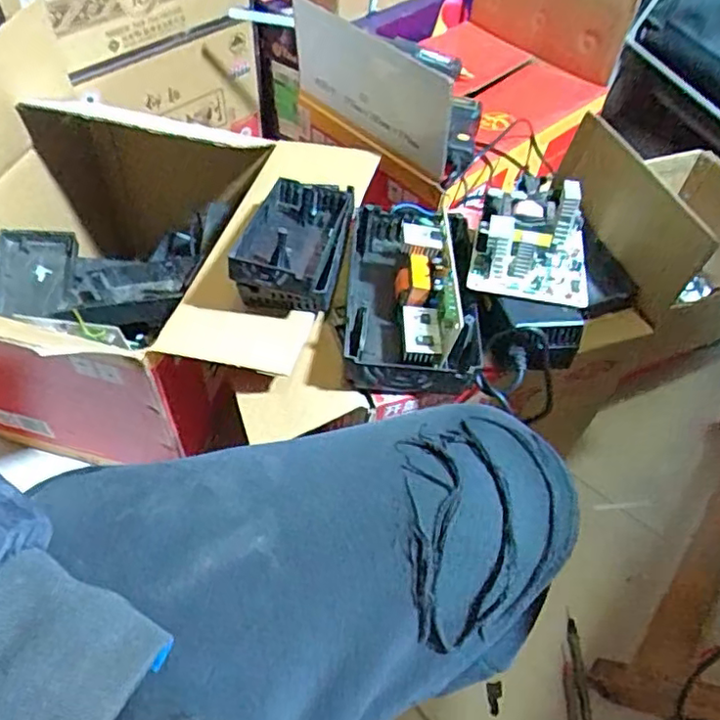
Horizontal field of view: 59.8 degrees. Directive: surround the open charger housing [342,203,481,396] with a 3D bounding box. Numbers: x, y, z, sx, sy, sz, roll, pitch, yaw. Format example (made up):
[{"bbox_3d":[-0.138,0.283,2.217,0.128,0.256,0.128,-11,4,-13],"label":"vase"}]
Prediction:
[{"bbox_3d":[0.049,-0.072,0.624,0.125,0.076,0.230,4,52,-1],"label":"open charger housing"}]

